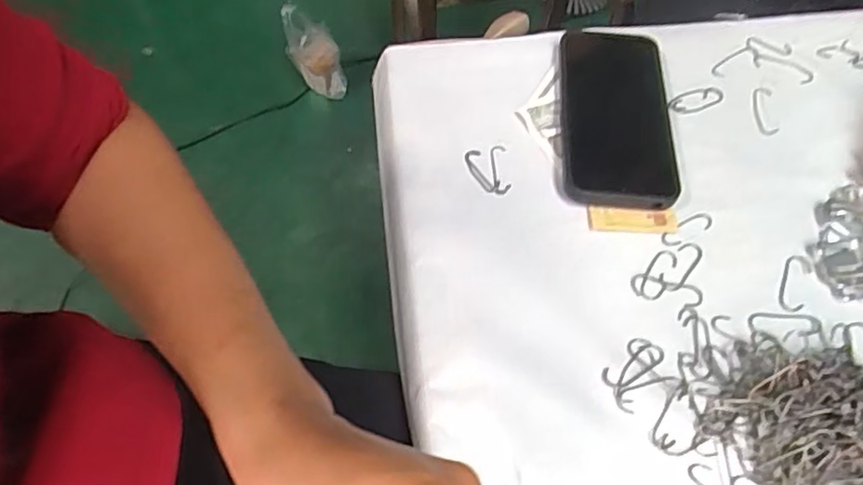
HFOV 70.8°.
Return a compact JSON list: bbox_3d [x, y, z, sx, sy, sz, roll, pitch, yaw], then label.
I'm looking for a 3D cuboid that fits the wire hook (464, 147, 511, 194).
[{"bbox_3d":[0.042,-0.054,0.451,0.031,0.004,0.043,-4,58,-3],"label":"wire hook"}]

